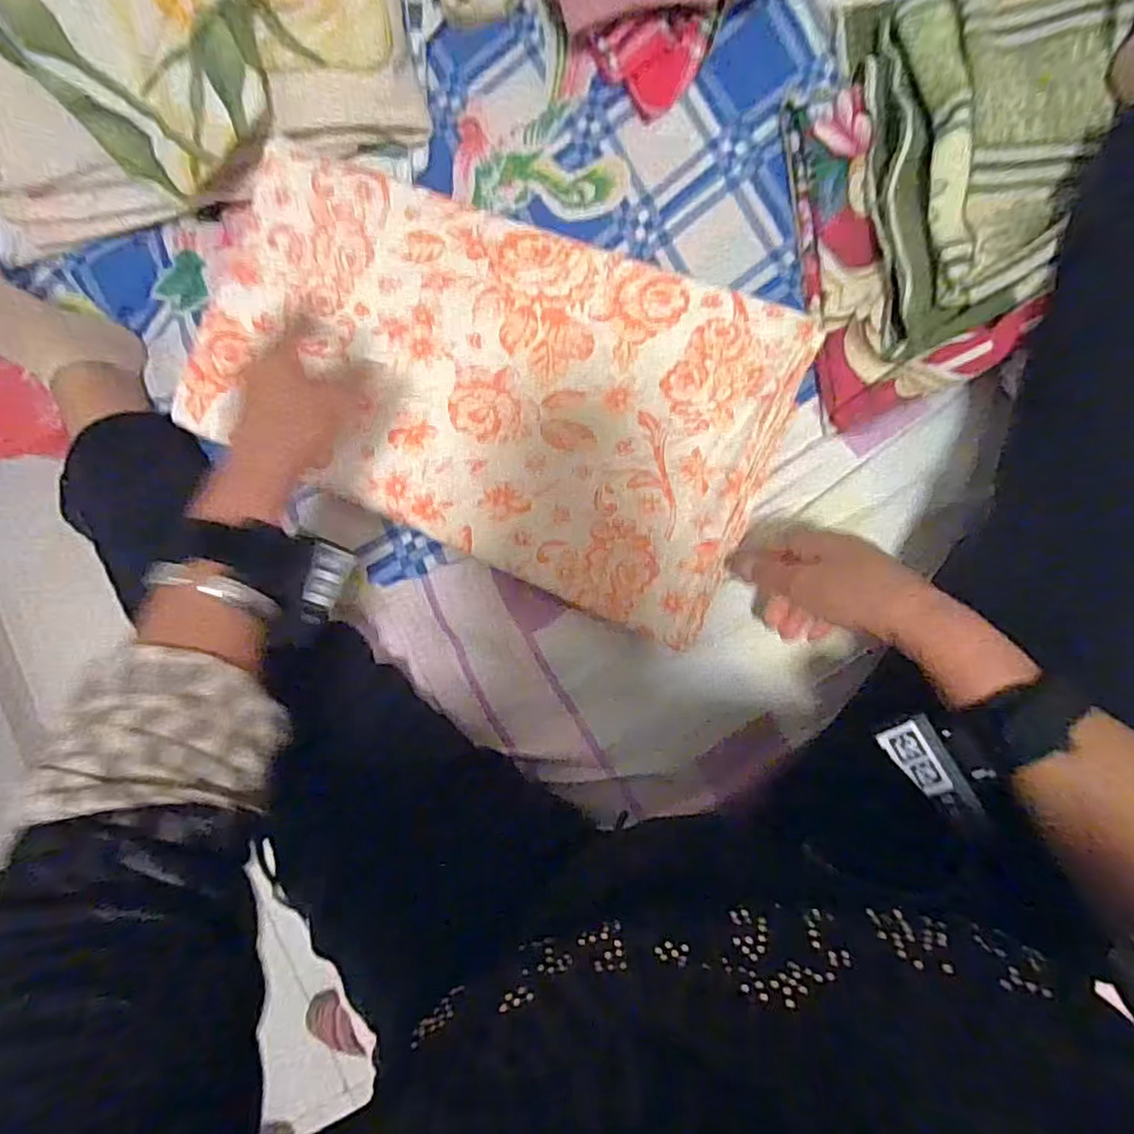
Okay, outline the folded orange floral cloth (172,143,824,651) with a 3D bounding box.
[{"bbox_3d":[-0.077,-0.163,0.531,0.493,0.035,0.276,25,87,9],"label":"folded orange floral cloth"}]

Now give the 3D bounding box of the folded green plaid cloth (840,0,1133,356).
[{"bbox_3d":[0.446,-0.337,0.439,0.451,0.067,0.312,-8,75,22],"label":"folded green plaid cloth"}]

